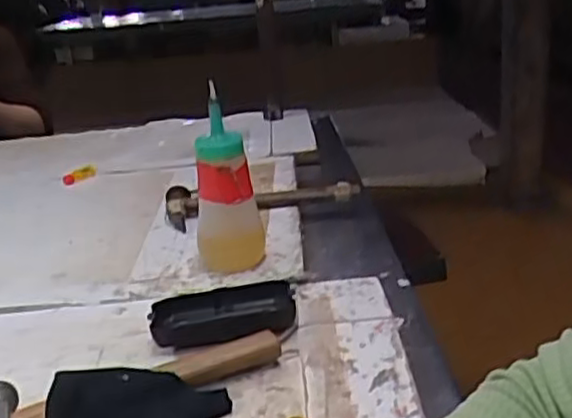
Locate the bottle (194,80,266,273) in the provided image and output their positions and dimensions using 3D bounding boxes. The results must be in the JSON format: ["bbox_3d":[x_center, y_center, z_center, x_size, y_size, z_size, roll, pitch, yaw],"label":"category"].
[{"bbox_3d":[-0.056,-0.011,0.662,0.056,0.161,0.056,-7,20,-4],"label":"bottle"}]

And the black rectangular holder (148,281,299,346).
[{"bbox_3d":[-0.050,0.085,0.559,0.110,0.027,0.061,-7,20,-4],"label":"black rectangular holder"}]

